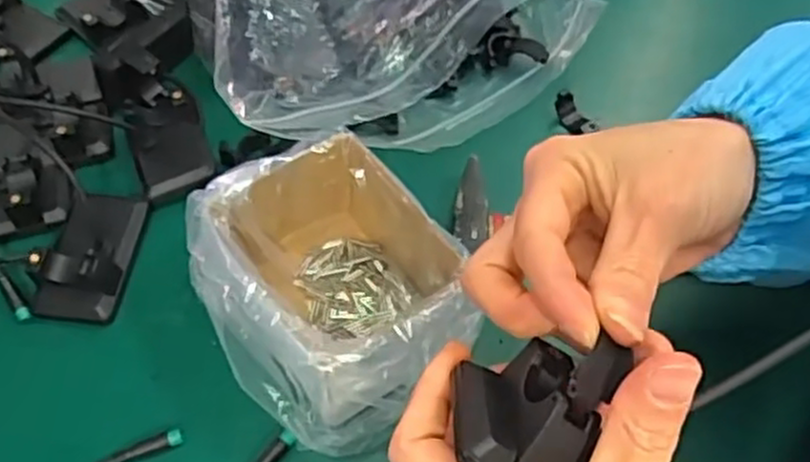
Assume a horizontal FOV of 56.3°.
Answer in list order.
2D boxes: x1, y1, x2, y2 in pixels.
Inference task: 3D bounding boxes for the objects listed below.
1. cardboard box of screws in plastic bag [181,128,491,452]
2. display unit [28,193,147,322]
[{"bbox_3d":[-0.036,0.032,0.395,0.122,0.074,0.140,-24,57,-17],"label":"cardboard box of screws in plastic bag"},{"bbox_3d":[-0.183,0.013,0.441,0.046,0.035,0.080,3,54,2],"label":"display unit"}]

